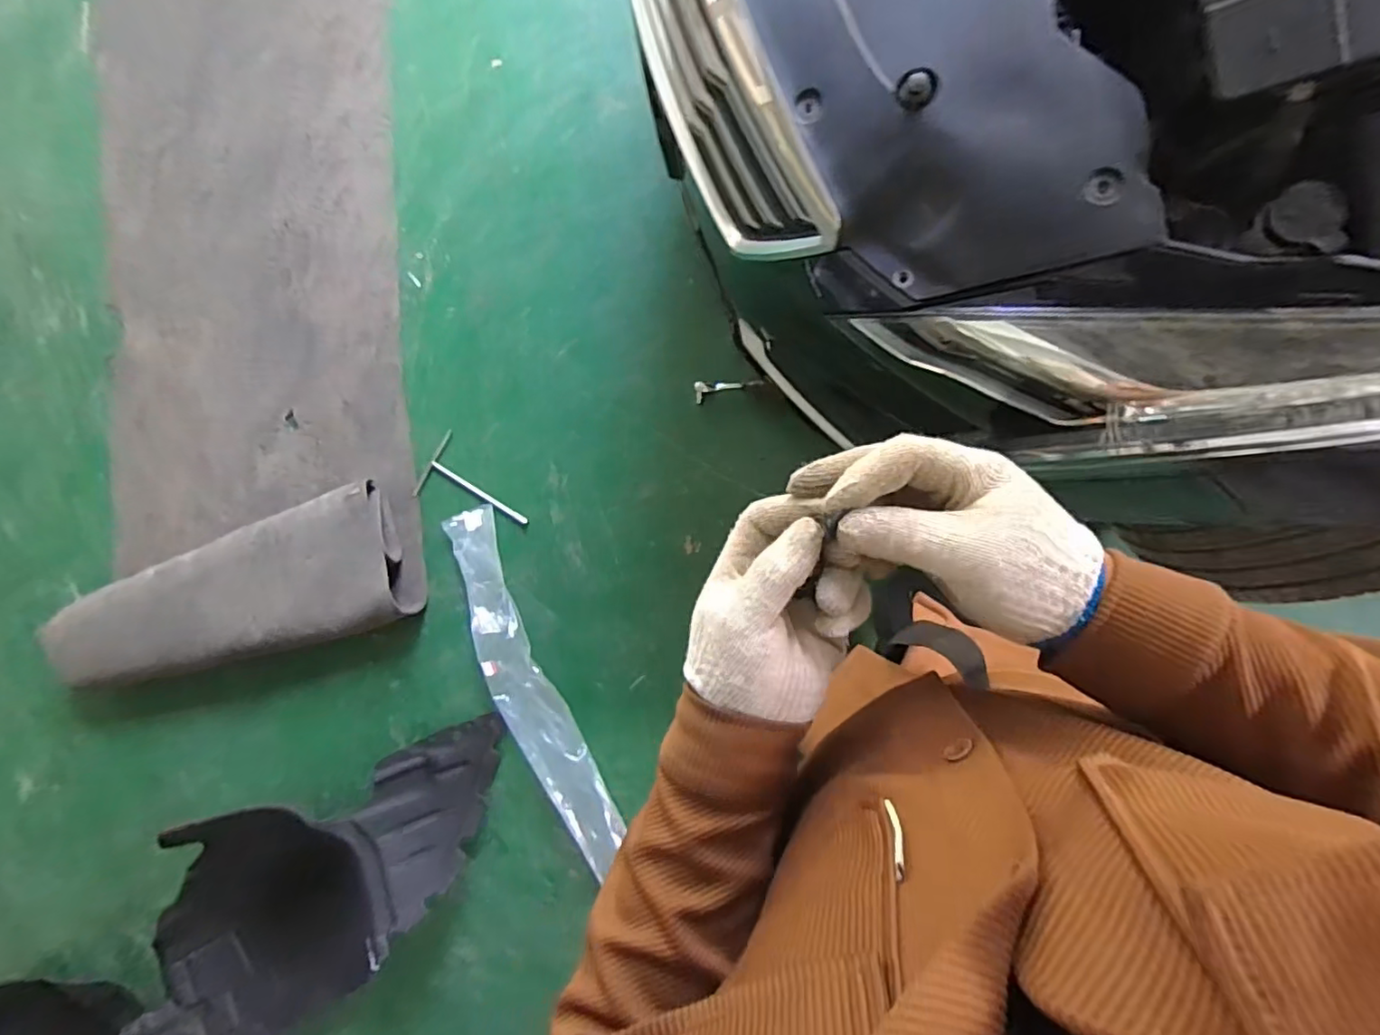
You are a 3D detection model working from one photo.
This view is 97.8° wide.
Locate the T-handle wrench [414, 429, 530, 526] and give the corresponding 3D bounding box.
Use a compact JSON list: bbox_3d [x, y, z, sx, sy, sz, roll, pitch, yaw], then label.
[{"bbox_3d":[-0.531,-0.065,1.494,0.297,0.012,0.179,31,94,9],"label":"T-handle wrench"}]

